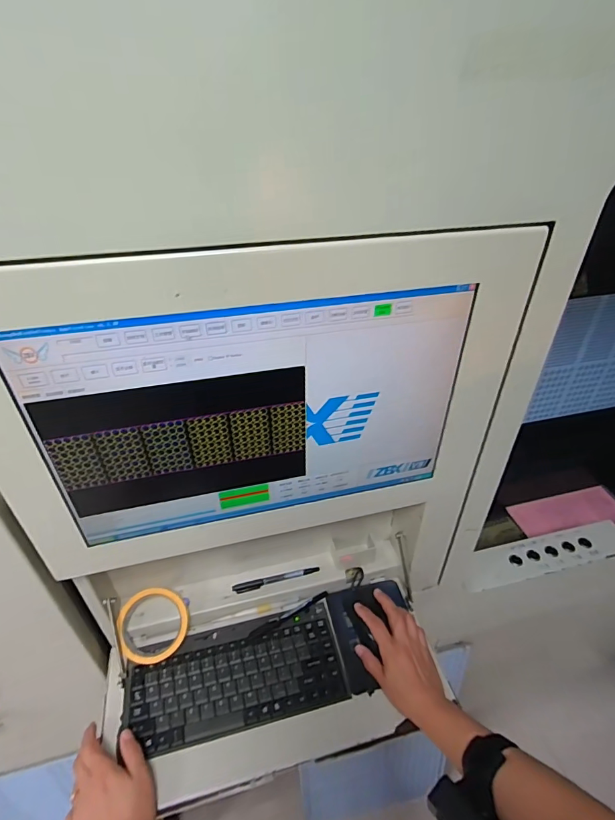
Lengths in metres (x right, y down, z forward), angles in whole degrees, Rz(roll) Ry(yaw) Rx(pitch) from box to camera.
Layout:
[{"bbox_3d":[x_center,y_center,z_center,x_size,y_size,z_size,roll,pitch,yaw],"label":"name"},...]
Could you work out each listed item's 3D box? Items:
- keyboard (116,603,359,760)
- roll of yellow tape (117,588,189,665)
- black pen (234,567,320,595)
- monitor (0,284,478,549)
[{"bbox_3d":[-0.096,0.366,0.587,0.288,0.012,0.131,-9,38,-12],"label":"keyboard"},{"bbox_3d":[-0.220,0.309,0.609,0.092,0.025,0.096,2,69,-6],"label":"roll of yellow tape"},{"bbox_3d":[-0.048,0.266,0.663,0.137,0.014,0.010,-10,38,-13],"label":"black pen"},{"bbox_3d":[-0.040,0.009,0.434,0.405,0.243,0.028,-9,38,-12],"label":"monitor"}]

